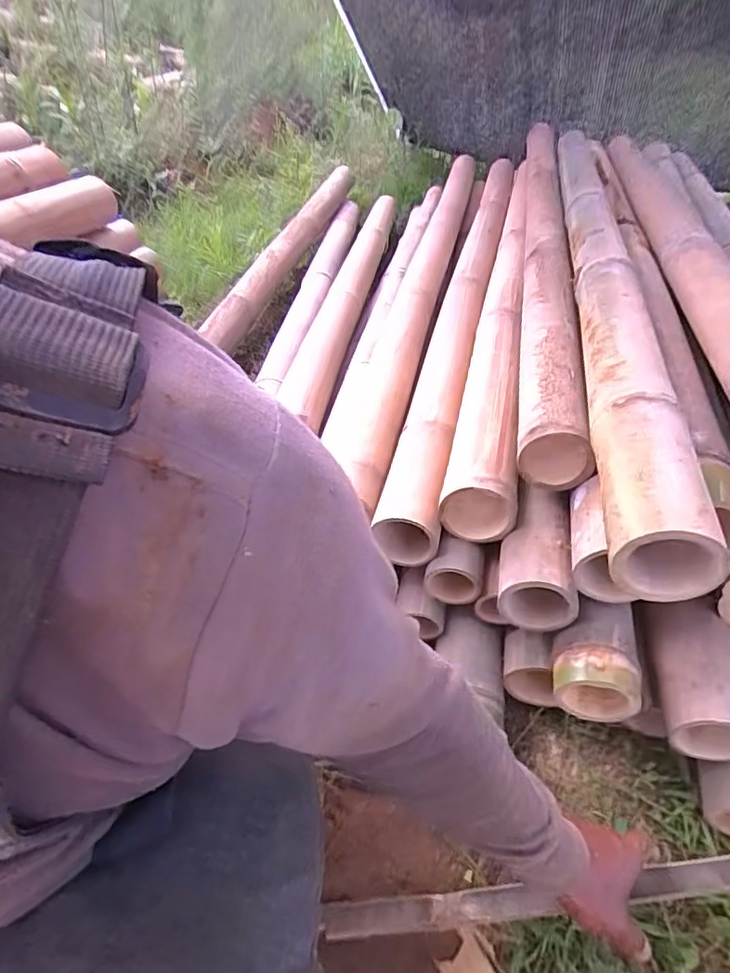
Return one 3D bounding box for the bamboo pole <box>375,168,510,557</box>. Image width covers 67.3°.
[{"bbox_3d":[0.205,-0.387,1.083,0.076,0.082,1.356,11,47,9],"label":"bamboo pole"}]

